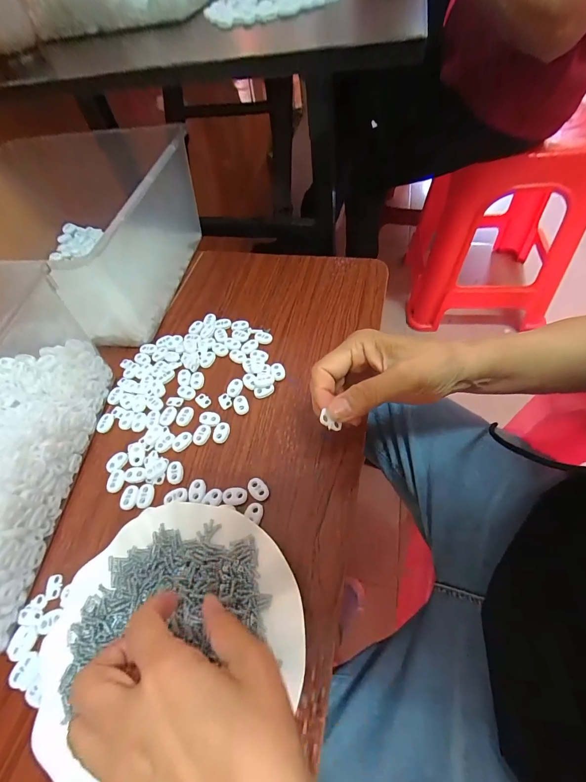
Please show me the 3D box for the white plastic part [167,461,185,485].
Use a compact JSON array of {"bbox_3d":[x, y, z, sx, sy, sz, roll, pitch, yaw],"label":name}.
[{"bbox_3d":[-0.116,0.079,0.328,0.015,0.004,0.023,-7,56,3],"label":"white plastic part"}]

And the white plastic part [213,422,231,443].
[{"bbox_3d":[-0.074,0.043,0.347,0.016,0.004,0.022,5,58,11],"label":"white plastic part"}]

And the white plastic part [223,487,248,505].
[{"bbox_3d":[-0.054,0.096,0.308,0.022,0.004,0.015,-4,57,5],"label":"white plastic part"}]

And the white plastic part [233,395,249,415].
[{"bbox_3d":[-0.056,0.015,0.362,0.015,0.005,0.023,-24,57,-8],"label":"white plastic part"}]

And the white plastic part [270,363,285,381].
[{"bbox_3d":[-0.017,-0.023,0.378,0.015,0.006,0.021,-13,56,-1],"label":"white plastic part"}]

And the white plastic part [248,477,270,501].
[{"bbox_3d":[-0.032,0.091,0.310,0.015,0.004,0.022,-40,61,-18],"label":"white plastic part"}]

